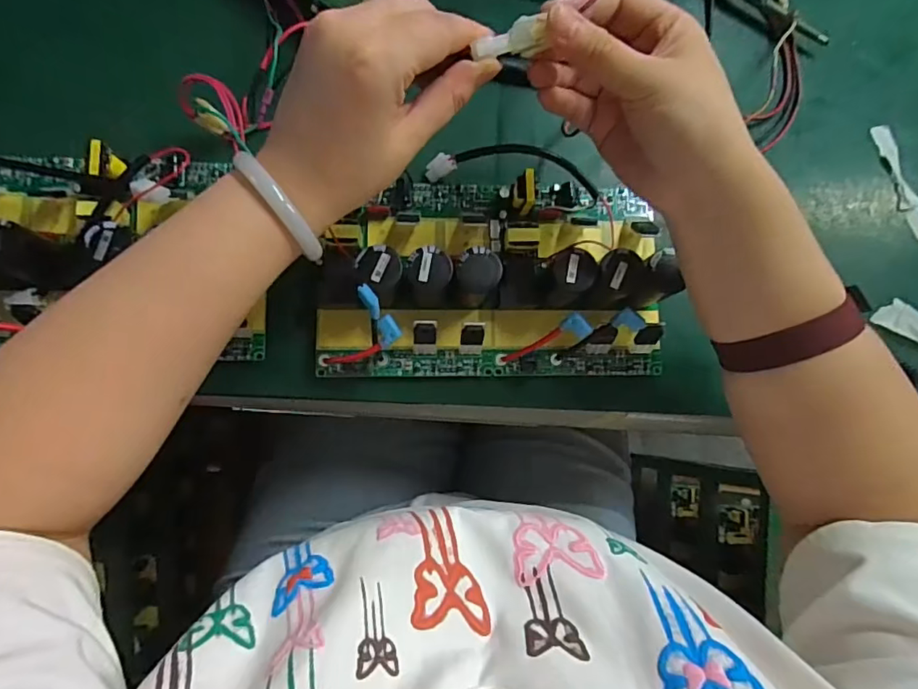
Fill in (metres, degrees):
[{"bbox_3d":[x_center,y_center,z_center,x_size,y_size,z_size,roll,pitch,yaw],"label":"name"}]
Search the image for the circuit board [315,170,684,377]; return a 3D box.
[{"bbox_3d":[0.024,-0.049,0.352,0.236,0.054,0.137,0,83,-5],"label":"circuit board"}]

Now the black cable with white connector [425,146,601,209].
[{"bbox_3d":[0.040,-0.128,0.375,0.122,0.024,0.038,9,82,-4],"label":"black cable with white connector"}]

